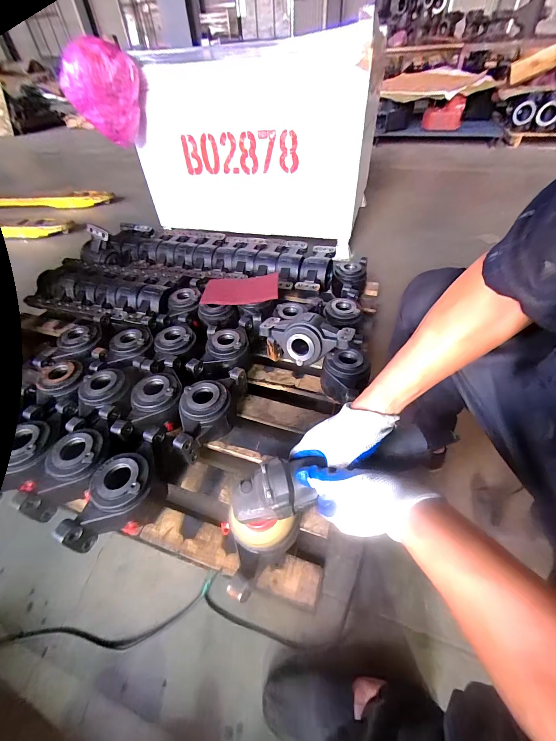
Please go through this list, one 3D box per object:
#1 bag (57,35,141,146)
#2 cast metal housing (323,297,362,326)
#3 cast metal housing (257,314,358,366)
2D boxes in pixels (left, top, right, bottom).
[{"bbox_3d":[-0.611,-0.974,1.058,0.238,0.265,0.143,-15,47,-12],"label":"bag"},{"bbox_3d":[0.184,-0.170,0.853,0.094,0.043,0.093,-1,46,2],"label":"cast metal housing"},{"bbox_3d":[0.068,-0.084,0.750,0.224,0.100,0.104,10,47,12],"label":"cast metal housing"}]

